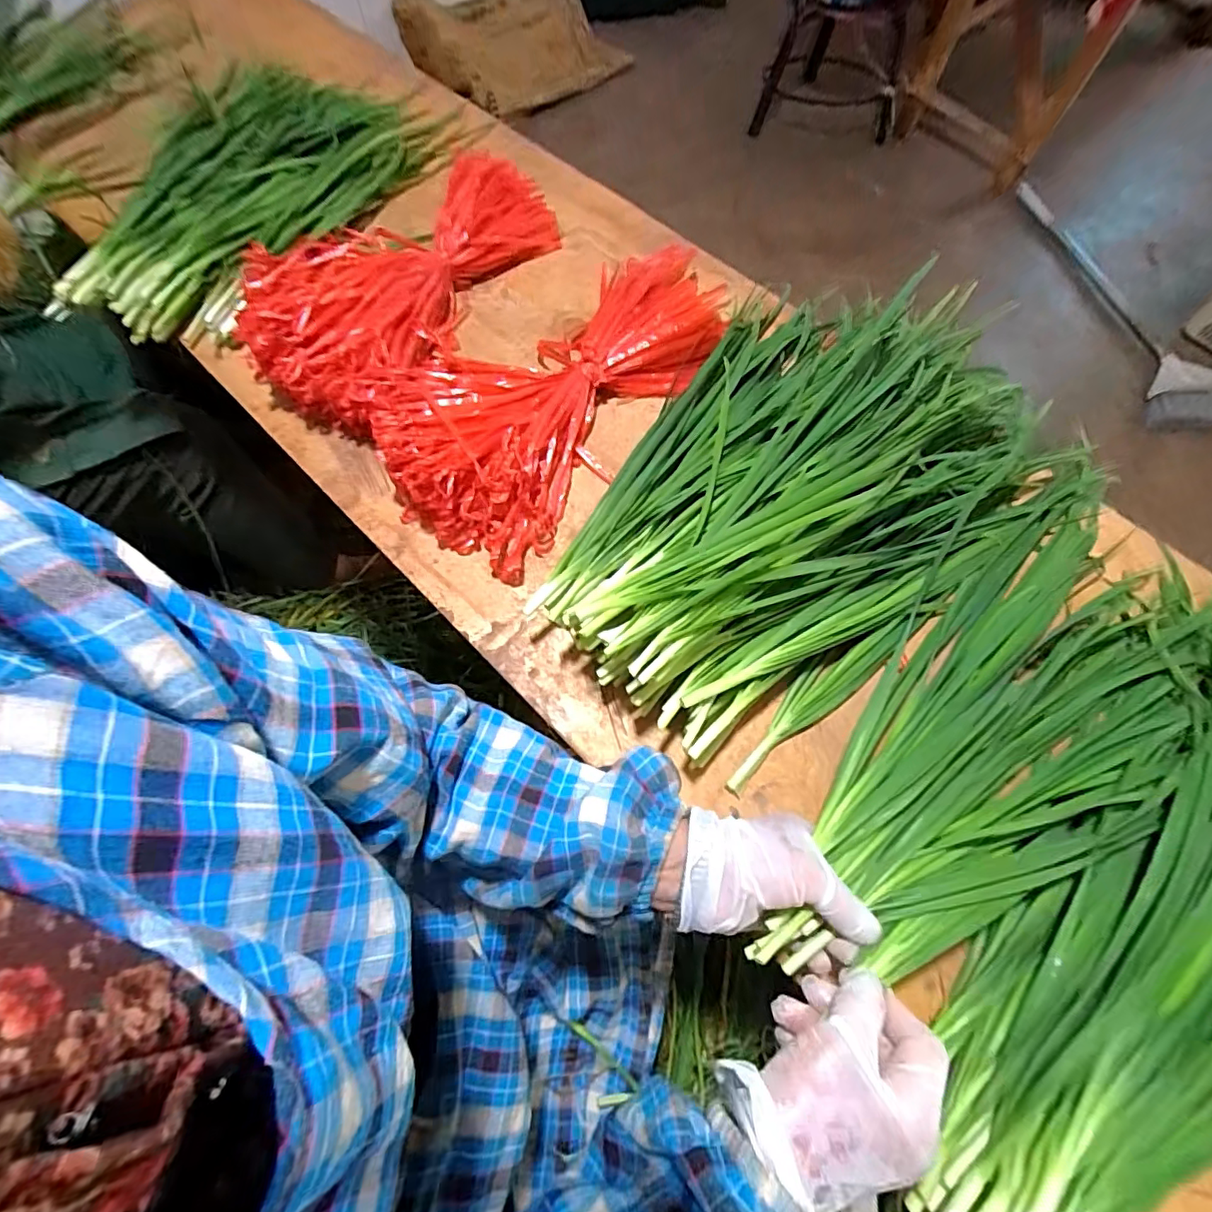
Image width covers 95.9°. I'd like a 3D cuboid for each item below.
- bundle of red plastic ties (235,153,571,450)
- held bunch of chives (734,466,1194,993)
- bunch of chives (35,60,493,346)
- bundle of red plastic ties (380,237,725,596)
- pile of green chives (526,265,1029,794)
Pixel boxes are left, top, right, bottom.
[{"bbox_3d":[-0.191,-0.317,0.526,0.173,0.077,0.329,32,73,11],"label":"bundle of red plastic ties"},{"bbox_3d":[0.275,0.082,0.368,0.158,0.026,0.429,41,69,18],"label":"held bunch of chives"},{"bbox_3d":[-0.377,-0.437,0.576,0.271,0.068,0.456,36,73,12],"label":"bunch of chives"},{"bbox_3d":[-0.040,-0.209,0.495,0.186,0.065,0.367,36,74,12],"label":"bundle of red plastic ties"},{"bbox_3d":[0.140,-0.094,0.429,0.277,0.091,0.409,42,75,13],"label":"pile of green chives"}]

